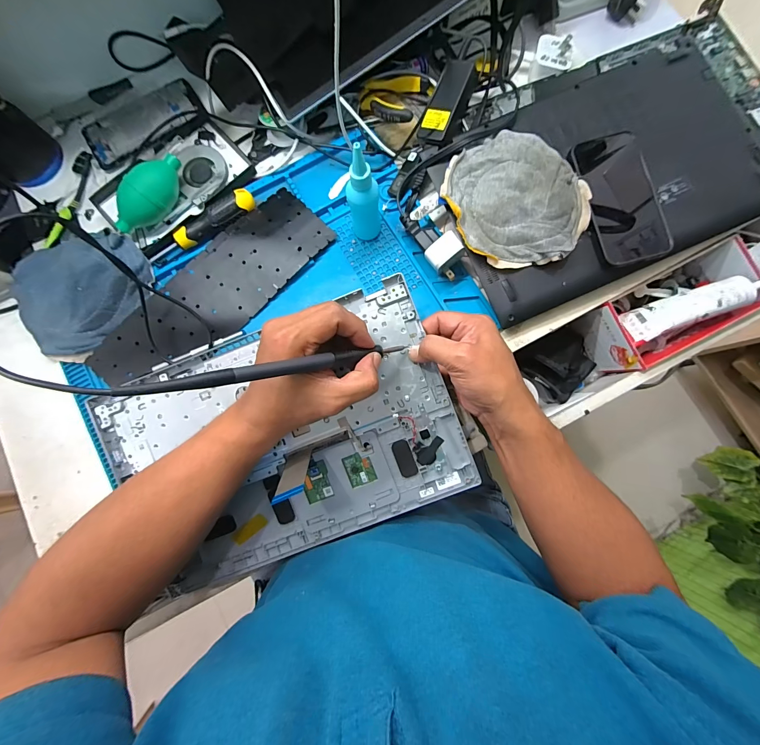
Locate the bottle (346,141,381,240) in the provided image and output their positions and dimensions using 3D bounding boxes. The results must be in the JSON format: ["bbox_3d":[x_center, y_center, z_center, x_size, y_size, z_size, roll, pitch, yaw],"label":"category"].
[{"bbox_3d":[-0.018,-0.192,0.360,0.033,0.120,0.032,-1,81,4],"label":"bottle"}]

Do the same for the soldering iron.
[{"bbox_3d":[-0.063,-0.004,0.255,0.218,0.013,0.011,-12,77,-40],"label":"soldering iron"}]

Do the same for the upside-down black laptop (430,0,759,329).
[{"bbox_3d":[0.284,-0.260,0.391,0.432,0.039,0.265,-24,81,-3],"label":"upside-down black laptop"}]

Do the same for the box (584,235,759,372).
[{"bbox_3d":[0.368,-0.078,0.422,0.177,0.083,0.089,-28,81,-3],"label":"box"}]

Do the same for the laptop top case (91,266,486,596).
[{"bbox_3d":[-0.102,0.075,0.356,0.361,0.013,0.233,-22,93,4],"label":"laptop top case"}]

